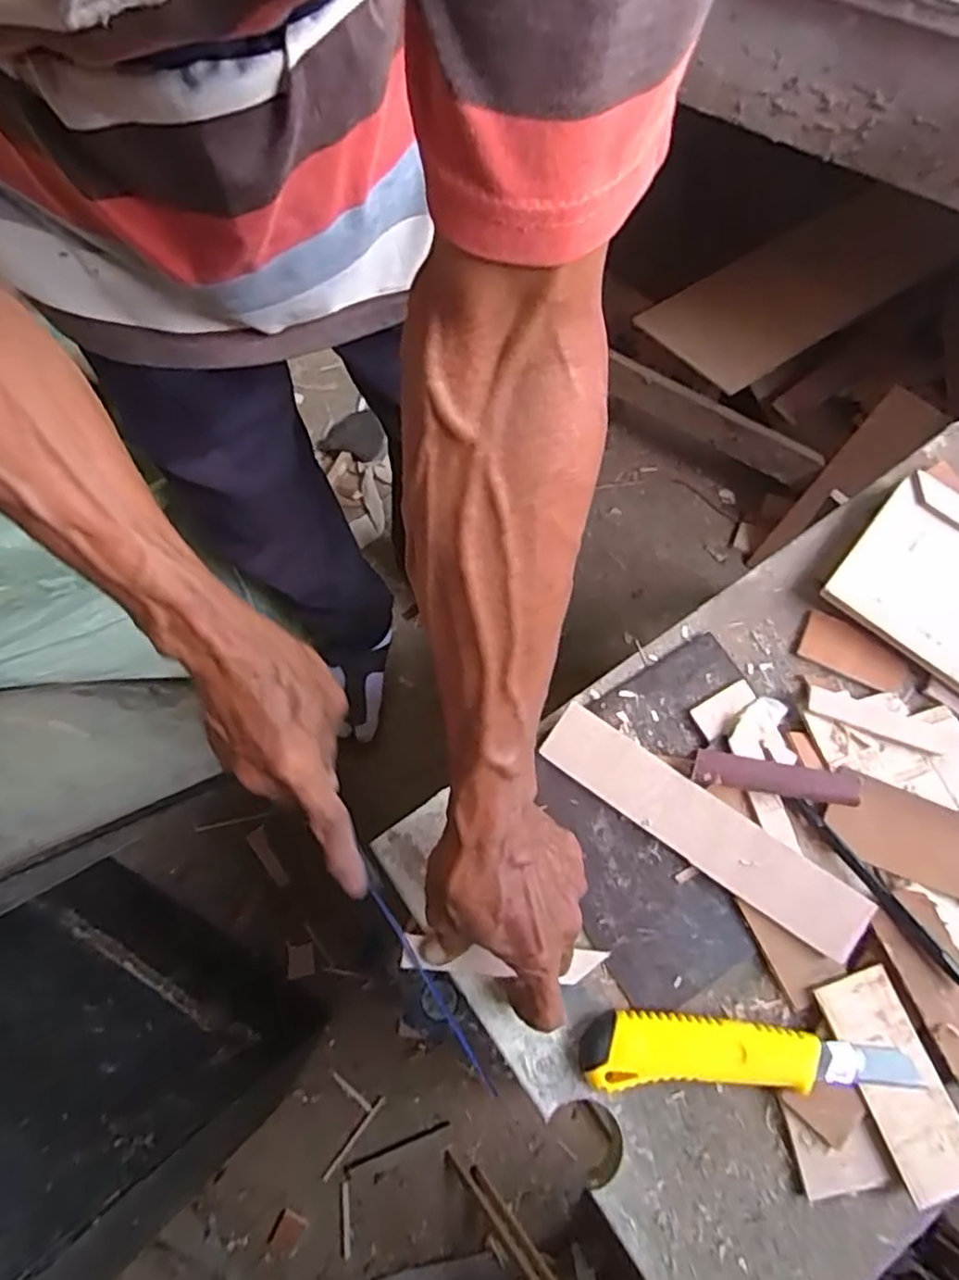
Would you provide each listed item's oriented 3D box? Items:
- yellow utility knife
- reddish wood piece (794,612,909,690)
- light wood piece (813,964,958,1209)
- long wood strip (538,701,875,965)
[{"bbox_3d":[0.153,0.238,0.392,0.185,0.019,0.037,3,69,2],"label":"yellow utility knife"},{"bbox_3d":[0.267,0.009,0.487,0.075,0.005,0.038,25,71,10],"label":"reddish wood piece"},{"bbox_3d":[0.239,0.252,0.393,0.045,0.008,0.111,-19,70,-6],"label":"light wood piece"},{"bbox_3d":[0.137,0.117,0.434,0.213,0.007,0.043,34,83,14],"label":"long wood strip"}]

